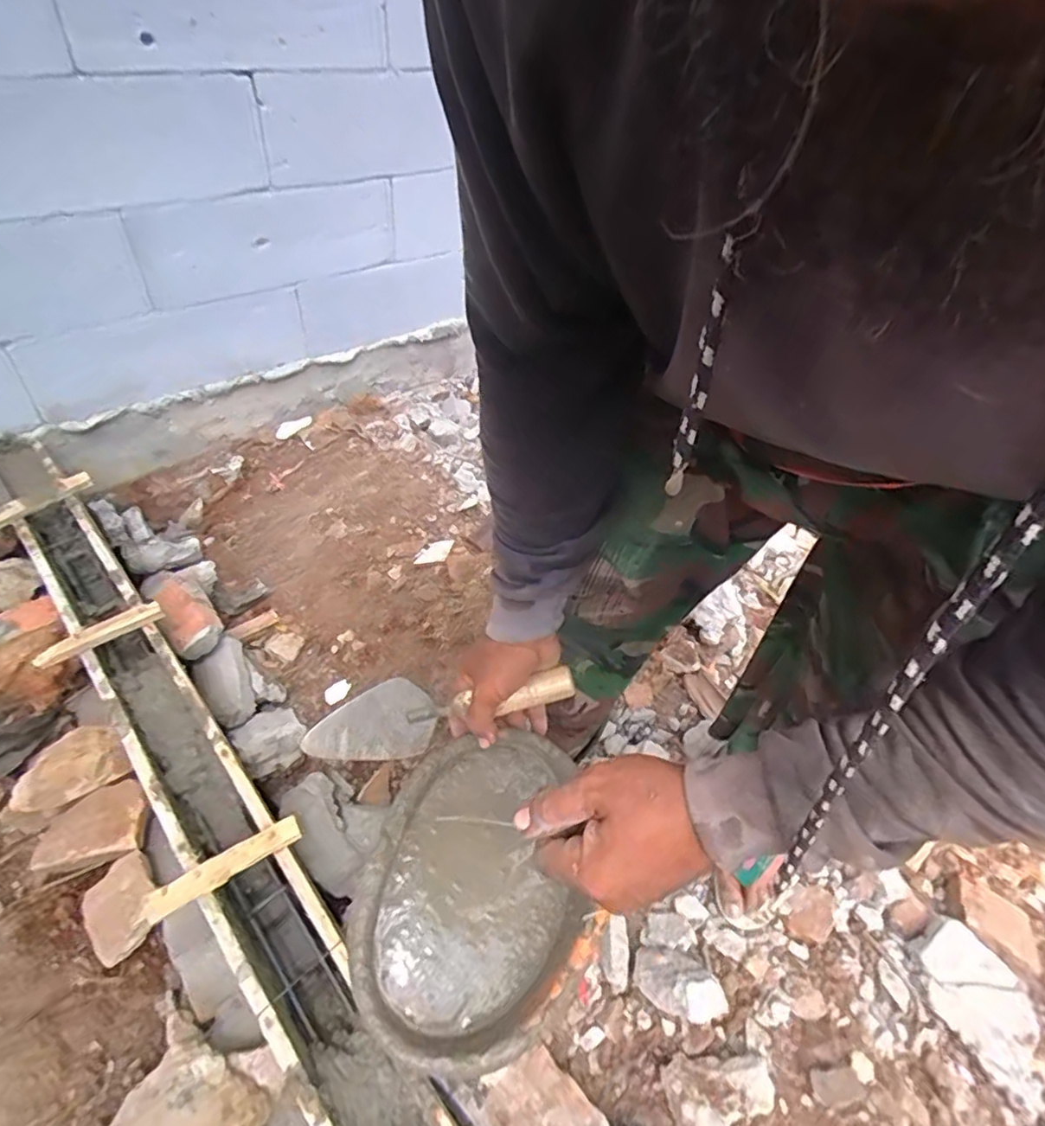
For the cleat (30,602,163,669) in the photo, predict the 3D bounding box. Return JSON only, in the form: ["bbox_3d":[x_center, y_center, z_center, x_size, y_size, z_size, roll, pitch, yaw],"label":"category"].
[{"bbox_3d":[-0.662,0.110,0.954,0.176,0.031,0.021,-28,56,-29],"label":"cleat"}]

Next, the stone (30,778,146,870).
[{"bbox_3d":[-0.634,0.394,0.917,0.150,0.054,0.100,-10,54,-4],"label":"stone"}]

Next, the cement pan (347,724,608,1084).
[{"bbox_3d":[-0.034,0.285,0.554,0.203,0.080,0.280,27,57,-5],"label":"cement pan"}]

